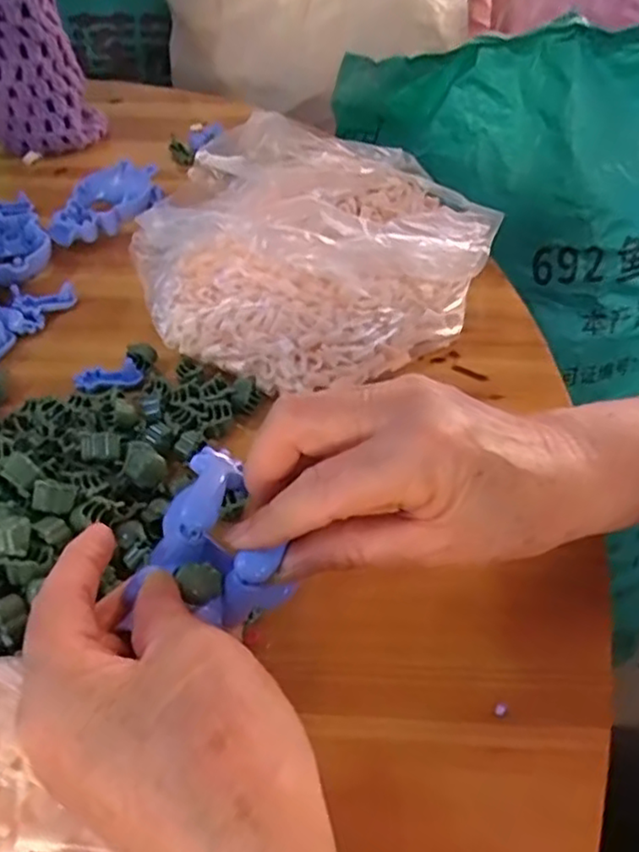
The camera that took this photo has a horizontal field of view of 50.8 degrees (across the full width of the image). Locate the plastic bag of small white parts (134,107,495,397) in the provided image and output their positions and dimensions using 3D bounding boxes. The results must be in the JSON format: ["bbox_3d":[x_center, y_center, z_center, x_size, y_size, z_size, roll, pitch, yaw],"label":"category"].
[{"bbox_3d":[0.006,-0.116,0.434,0.187,0.086,0.213,20,50,19],"label":"plastic bag of small white parts"}]

